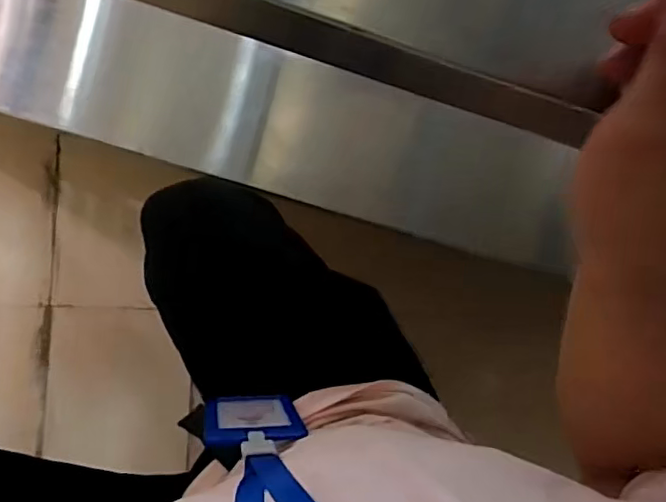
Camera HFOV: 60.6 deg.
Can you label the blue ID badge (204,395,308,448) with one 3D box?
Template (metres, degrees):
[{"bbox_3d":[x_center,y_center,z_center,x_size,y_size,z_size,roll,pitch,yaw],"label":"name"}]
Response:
[{"bbox_3d":[-0.058,0.122,0.412,0.068,0.112,0.011,0,89,-9],"label":"blue ID badge"}]

